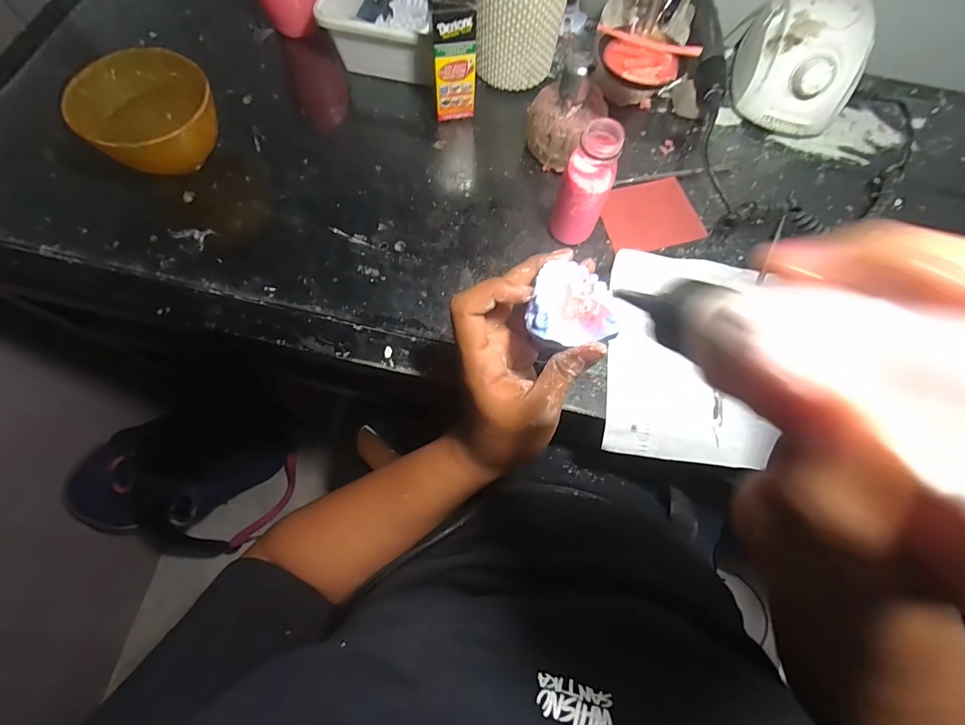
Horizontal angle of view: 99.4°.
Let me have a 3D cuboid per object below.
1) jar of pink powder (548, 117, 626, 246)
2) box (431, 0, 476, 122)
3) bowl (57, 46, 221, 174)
[{"bbox_3d":[0.084,-0.140,0.342,0.038,0.110,0.035,1,72,-2],"label":"jar of pink powder"},{"bbox_3d":[-0.026,-0.283,0.391,0.038,0.111,0.017,-14,73,-7],"label":"box"},{"bbox_3d":[-0.292,-0.215,0.377,0.117,0.068,0.106,41,75,10],"label":"bowl"}]

